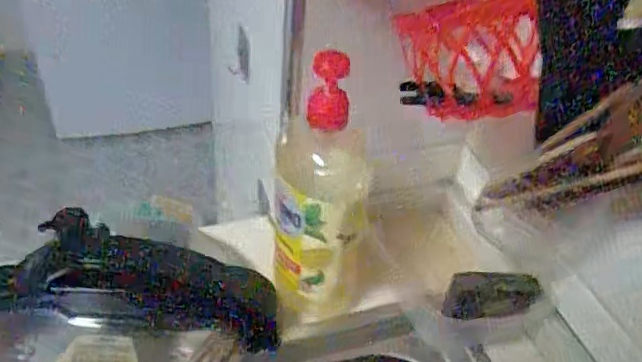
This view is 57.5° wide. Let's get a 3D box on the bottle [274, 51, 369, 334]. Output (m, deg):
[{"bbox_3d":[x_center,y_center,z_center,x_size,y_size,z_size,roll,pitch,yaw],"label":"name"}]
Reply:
[{"bbox_3d":[-0.004,0.026,0.528,0.088,0.254,0.053,5,38,0],"label":"bottle"}]

